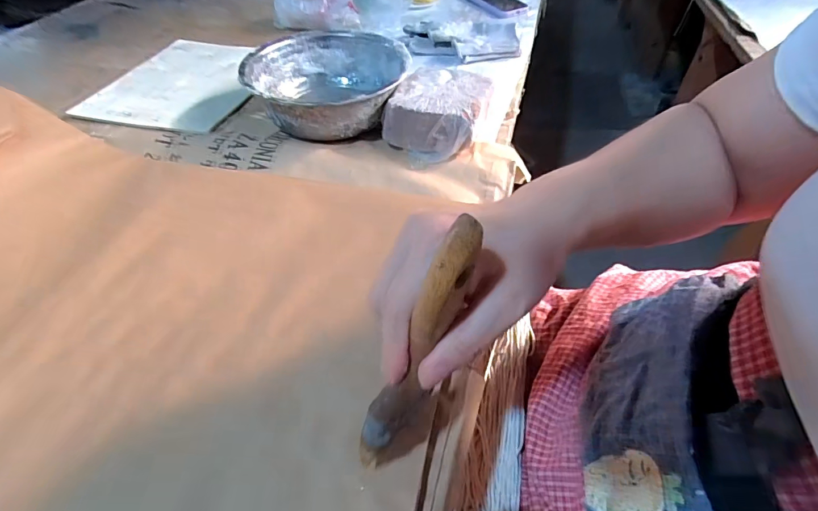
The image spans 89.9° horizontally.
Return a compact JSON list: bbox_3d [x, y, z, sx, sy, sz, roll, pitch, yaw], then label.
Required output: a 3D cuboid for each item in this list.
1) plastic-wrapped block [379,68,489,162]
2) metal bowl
[{"bbox_3d":[0.038,-0.186,0.536,0.117,0.058,0.126,13,48,15],"label":"plastic-wrapped block"},{"bbox_3d":[-0.112,-0.240,0.578,0.209,0.073,0.215,-10,46,-9],"label":"metal bowl"}]

